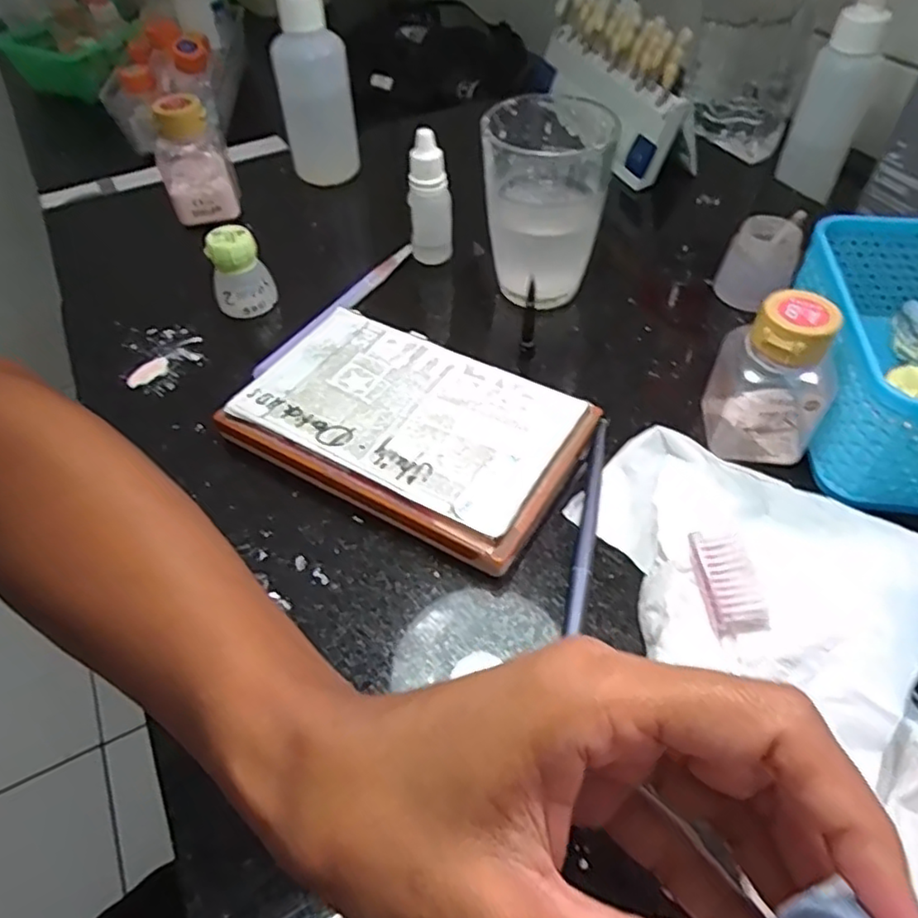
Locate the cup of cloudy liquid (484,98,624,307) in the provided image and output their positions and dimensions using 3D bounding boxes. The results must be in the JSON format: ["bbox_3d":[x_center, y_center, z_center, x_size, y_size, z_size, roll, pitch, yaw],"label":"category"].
[{"bbox_3d":[0.050,-0.143,0.359,0.061,0.093,0.078,8,51,9],"label":"cup of cloudy liquid"}]

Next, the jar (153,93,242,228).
[{"bbox_3d":[-0.173,-0.192,0.423,0.043,0.073,0.041,-1,50,1],"label":"jar"}]

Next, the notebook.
[{"bbox_3d":[-0.023,-0.015,0.301,0.148,0.023,0.093,22,54,20],"label":"notebook"}]

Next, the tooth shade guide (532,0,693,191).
[{"bbox_3d":[0.111,-0.284,0.481,0.032,0.089,0.172,-4,48,-29],"label":"tooth shade guide"}]

